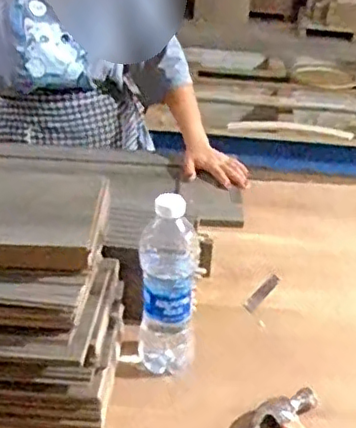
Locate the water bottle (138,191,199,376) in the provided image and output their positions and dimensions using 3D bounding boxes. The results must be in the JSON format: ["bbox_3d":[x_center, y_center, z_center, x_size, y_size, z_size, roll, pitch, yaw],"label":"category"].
[{"bbox_3d":[-0.011,0.087,0.741,0.069,0.226,0.056,3,28,-1],"label":"water bottle"}]

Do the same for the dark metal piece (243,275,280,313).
[{"bbox_3d":[0.125,0.117,0.927,0.019,0.004,0.094,26,39,26],"label":"dark metal piece"}]

